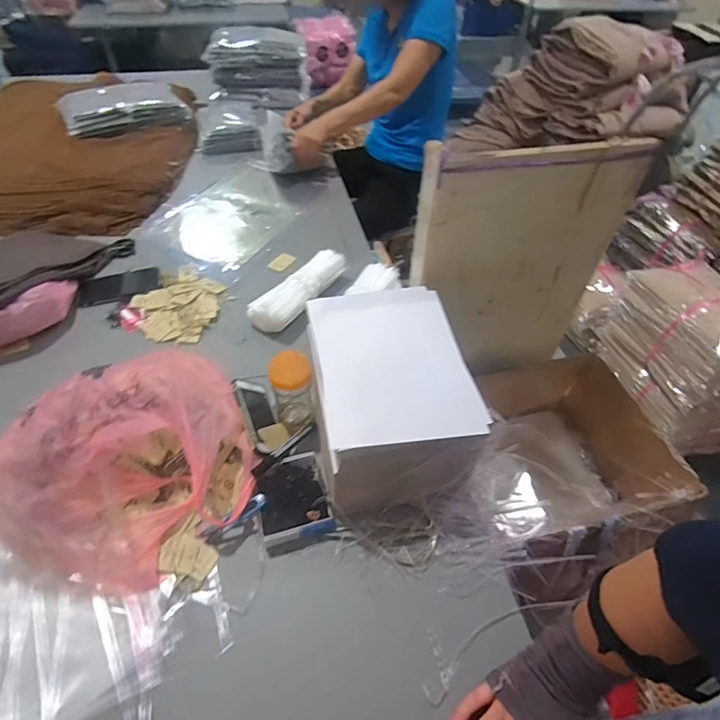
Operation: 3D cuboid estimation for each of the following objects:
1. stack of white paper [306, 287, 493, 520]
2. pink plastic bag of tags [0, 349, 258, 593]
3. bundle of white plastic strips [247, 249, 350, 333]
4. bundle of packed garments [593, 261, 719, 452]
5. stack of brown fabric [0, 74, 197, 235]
[{"bbox_3d":[0.042,0.057,0.671,0.211,0.168,0.283,-7,49,-9],"label":"stack of white paper"},{"bbox_3d":[-0.318,0.144,0.616,0.317,0.119,0.274,-21,53,-20],"label":"pink plastic bag of tags"},{"bbox_3d":[-0.118,-0.144,0.916,0.077,0.063,0.237,27,53,20],"label":"bundle of white plastic strips"},{"bbox_3d":[1.063,-0.015,1.454,0.309,0.426,0.453,-9,49,-10],"label":"bundle of packed garments"},{"bbox_3d":[-0.870,-0.644,1.312,0.699,0.105,0.870,0,48,-3],"label":"stack of brown fabric"}]

